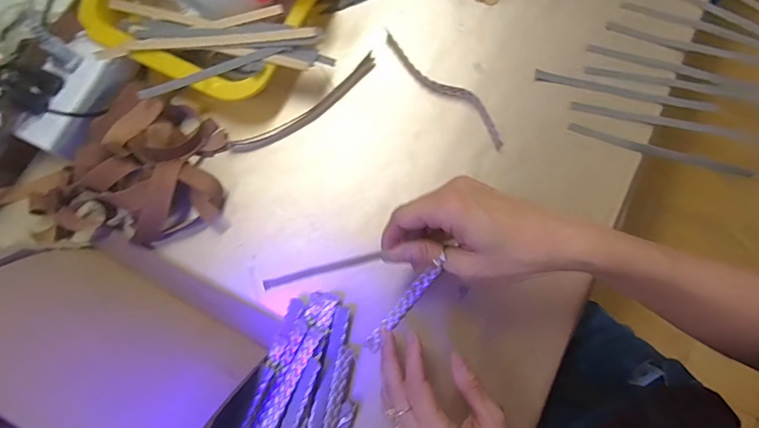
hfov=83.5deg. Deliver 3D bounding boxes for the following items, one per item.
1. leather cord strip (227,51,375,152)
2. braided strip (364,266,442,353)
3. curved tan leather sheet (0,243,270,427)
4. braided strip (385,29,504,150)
[{"bbox_3d":[-0.071,-0.104,0.424,0.166,0.009,0.022,-36,80,-7],"label":"leather cord strip"},{"bbox_3d":[0.021,0.082,0.379,0.013,0.005,0.094,41,84,8],"label":"braided strip"},{"bbox_3d":[-0.195,0.109,0.319,0.203,0.107,0.105,27,80,6],"label":"curved tan leather sheet"},{"bbox_3d":[0.065,-0.128,0.429,0.165,0.011,0.023,42,82,8],"label":"braided strip"}]

